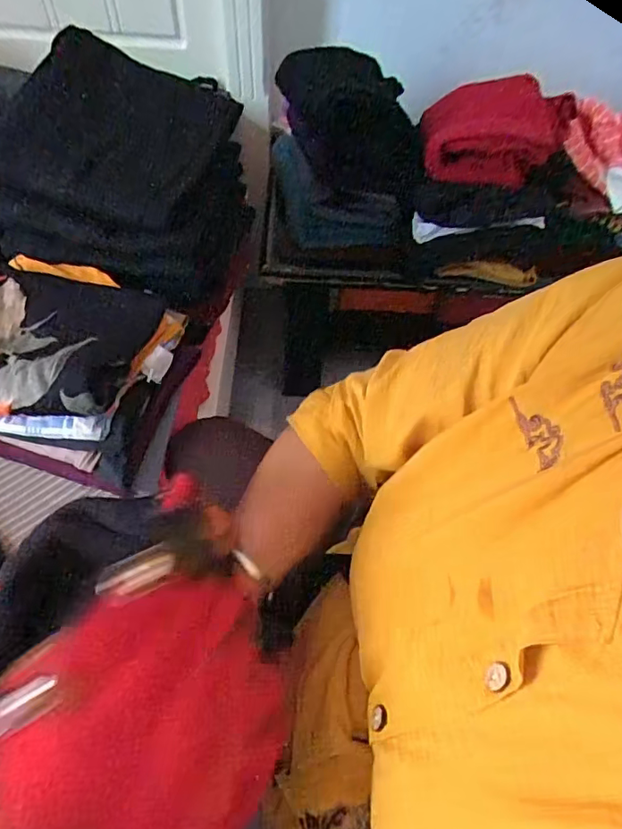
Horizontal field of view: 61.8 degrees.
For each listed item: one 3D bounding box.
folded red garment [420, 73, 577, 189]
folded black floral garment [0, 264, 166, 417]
[{"bbox_3d":[0.266,-0.416,0.754,0.207,0.085,0.168,15,55,7],"label":"folded red garment"},{"bbox_3d":[-0.297,-0.087,0.561,0.234,0.042,0.183,5,55,0],"label":"folded black floral garment"}]

